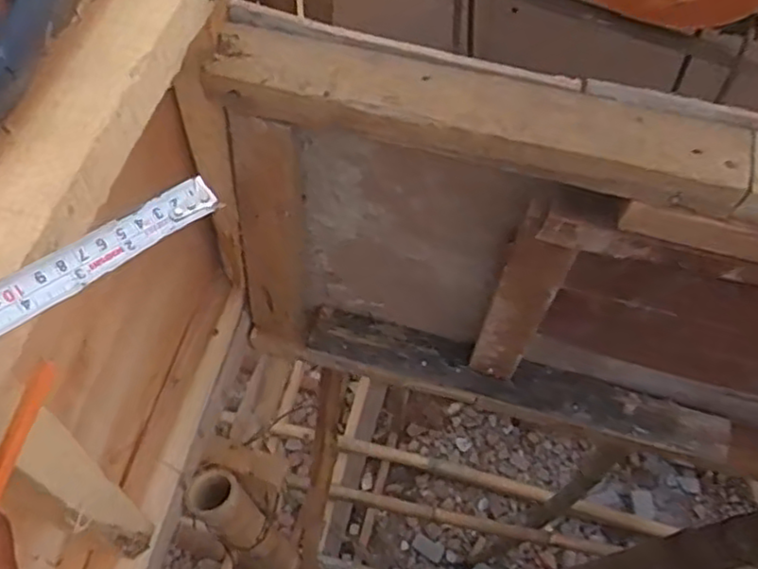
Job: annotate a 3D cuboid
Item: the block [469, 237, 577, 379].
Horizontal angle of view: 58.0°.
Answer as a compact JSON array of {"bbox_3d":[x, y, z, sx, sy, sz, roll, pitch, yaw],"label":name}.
[{"bbox_3d":[0.145,0.035,0.728,0.061,0.266,0.020,19,61,11],"label":"block"}]

